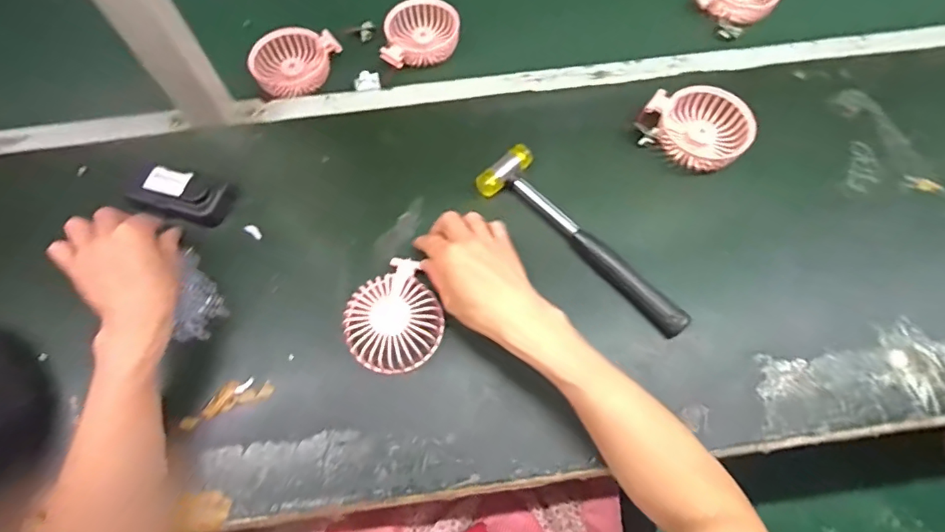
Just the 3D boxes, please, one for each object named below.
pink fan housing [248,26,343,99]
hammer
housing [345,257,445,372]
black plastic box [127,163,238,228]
[{"bbox_3d":[-0.217,-0.245,0.609,0.091,0.030,0.102,15,68,7],"label":"pink fan housing"},{"bbox_3d":[0.113,-0.030,0.488,0.235,0.031,0.061,38,72,16],"label":"hammer"},{"bbox_3d":[-0.070,0.047,0.449,0.089,0.028,0.083,-38,71,-14],"label":"housing"},{"bbox_3d":[-0.297,-0.075,0.510,0.098,0.035,0.055,17,68,8],"label":"black plastic box"}]

